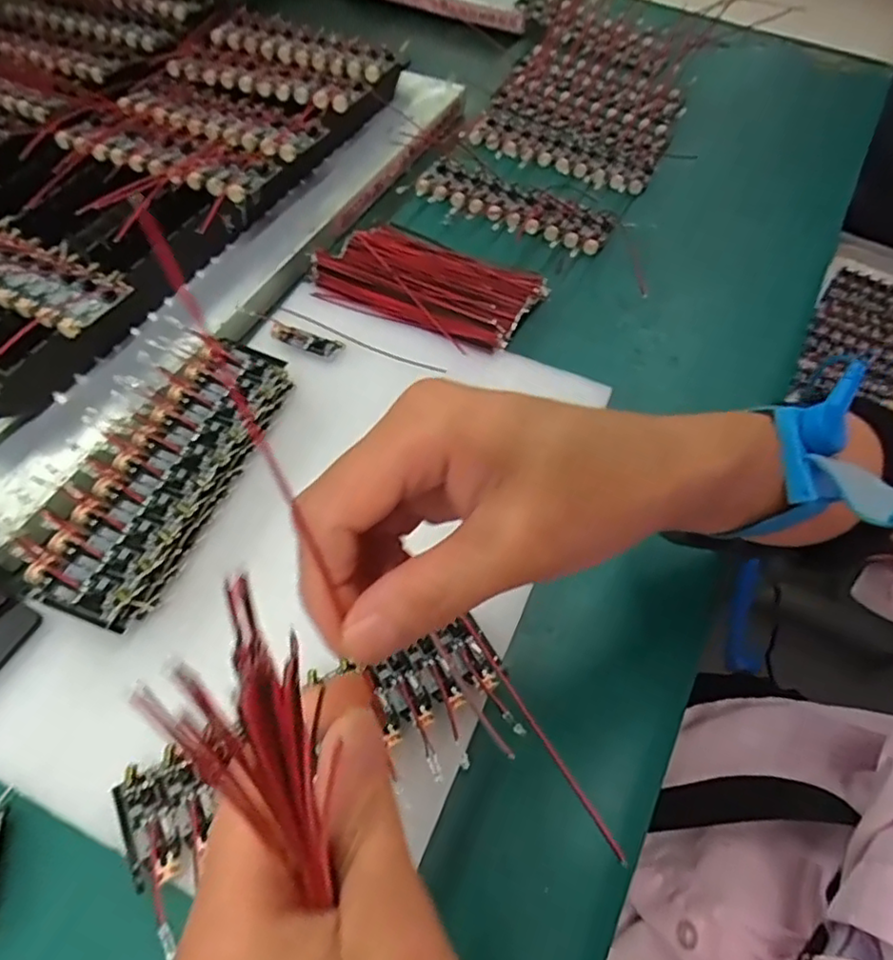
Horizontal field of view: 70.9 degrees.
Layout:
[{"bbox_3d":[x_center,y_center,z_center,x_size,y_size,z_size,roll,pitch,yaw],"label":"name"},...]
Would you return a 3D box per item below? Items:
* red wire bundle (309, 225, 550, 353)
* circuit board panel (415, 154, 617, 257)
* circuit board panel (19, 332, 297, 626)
[{"bbox_3d":[-0.015,-0.133,0.423,0.143,0.013,0.082,23,60,14],"label":"red wire bundle"},{"bbox_3d":[0.049,-0.214,0.486,0.157,0.010,0.061,26,61,16],"label":"circuit board panel"},{"bbox_3d":[-0.140,-0.006,0.322,0.056,0.026,0.165,18,59,11],"label":"circuit board panel"}]

